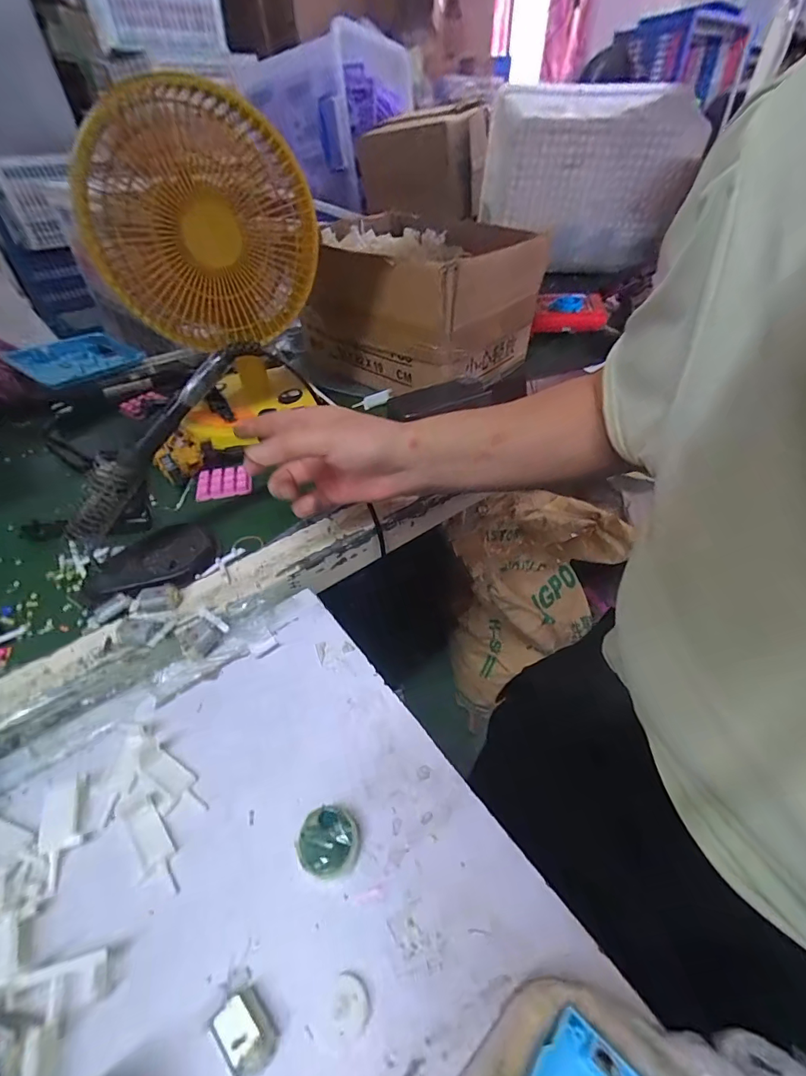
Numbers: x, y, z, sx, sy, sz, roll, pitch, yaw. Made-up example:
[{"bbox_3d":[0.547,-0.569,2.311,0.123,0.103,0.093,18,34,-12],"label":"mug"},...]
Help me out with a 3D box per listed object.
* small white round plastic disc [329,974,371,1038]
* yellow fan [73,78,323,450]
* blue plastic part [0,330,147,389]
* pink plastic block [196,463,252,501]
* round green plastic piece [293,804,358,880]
[{"bbox_3d":[-0.026,0.222,0.210,0.020,0.007,0.018,22,49,22],"label":"small white round plastic disc"},{"bbox_3d":[-0.210,-0.327,0.463,0.210,0.203,0.123,-25,48,-23],"label":"yellow fan"},{"bbox_3d":[-0.527,-0.290,0.711,0.131,0.011,0.162,26,46,7],"label":"blue plastic part"},{"bbox_3d":[-0.203,-0.065,0.502,0.059,0.009,0.048,-12,46,-11],"label":"pink plastic block"},{"bbox_3d":[-0.043,0.174,0.253,0.033,0.017,0.035,-1,45,1],"label":"round green plastic piece"}]

